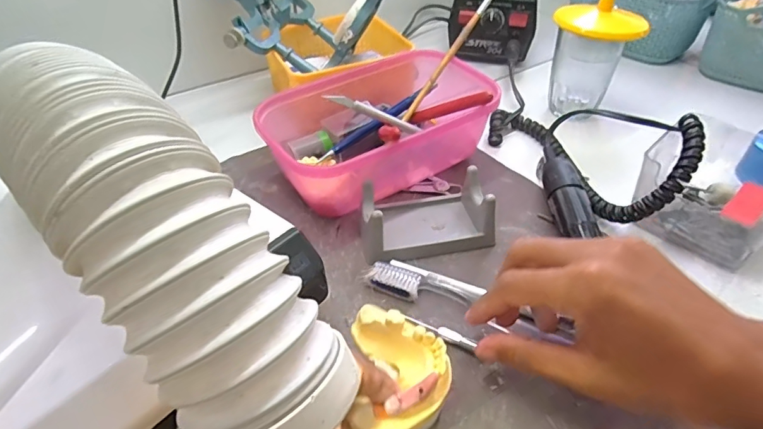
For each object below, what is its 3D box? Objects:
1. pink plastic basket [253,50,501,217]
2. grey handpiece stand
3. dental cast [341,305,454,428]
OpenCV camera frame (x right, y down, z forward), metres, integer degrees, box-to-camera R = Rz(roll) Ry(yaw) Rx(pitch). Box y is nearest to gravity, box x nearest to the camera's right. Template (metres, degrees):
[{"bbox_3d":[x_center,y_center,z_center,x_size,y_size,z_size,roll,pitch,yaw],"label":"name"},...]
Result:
[{"bbox_3d":[-0.008,-0.078,0.413,0.192,0.069,0.142,-23,47,-24],"label":"pink plastic basket"},{"bbox_3d":[0.032,0.000,0.352,0.093,0.040,0.052,-9,43,-10],"label":"grey handpiece stand"},{"bbox_3d":[0.010,0.083,0.247,0.051,0.024,0.072,1,42,1],"label":"dental cast"}]

